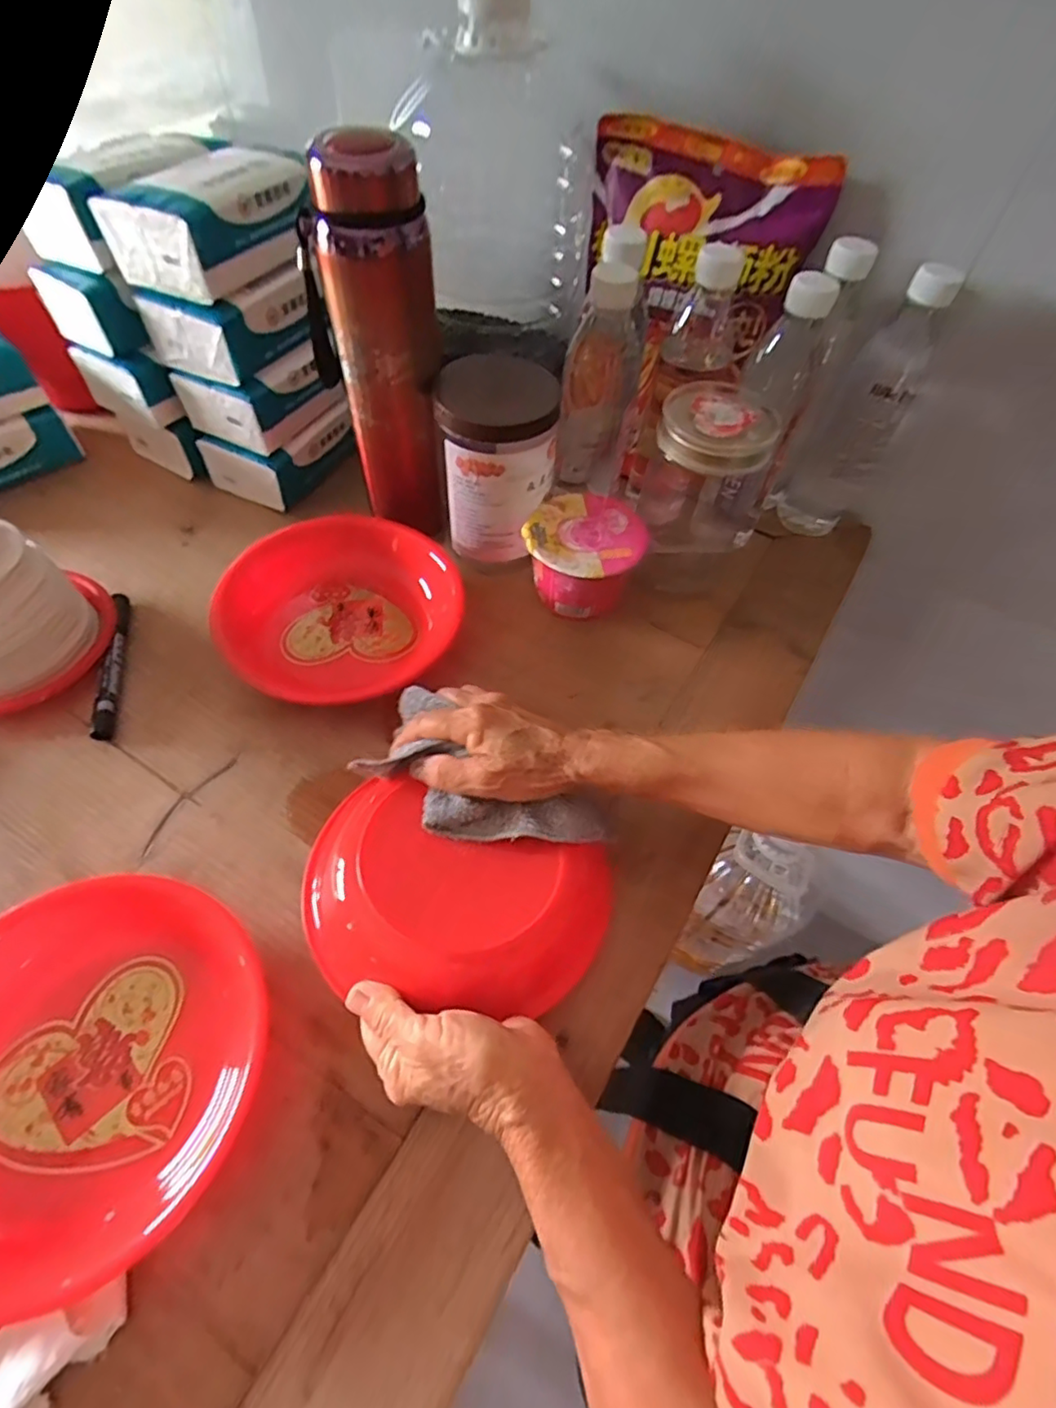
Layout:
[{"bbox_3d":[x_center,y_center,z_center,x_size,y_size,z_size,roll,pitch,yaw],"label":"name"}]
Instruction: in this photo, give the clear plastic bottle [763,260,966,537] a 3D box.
[{"bbox_3d":[0.294,-0.256,0.540,0.067,0.227,0.061,33,62,16],"label":"clear plastic bottle"}]

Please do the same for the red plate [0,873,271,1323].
[{"bbox_3d":[-0.242,0.193,0.331,0.176,0.042,0.185,2,58,-3],"label":"red plate"}]

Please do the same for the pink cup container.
[{"bbox_3d":[0.047,-0.124,0.529,0.092,0.066,0.095,2,58,-3],"label":"pink cup container"}]

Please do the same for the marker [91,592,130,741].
[{"bbox_3d":[-0.326,-0.033,0.483,0.014,0.014,0.137,-10,59,-10],"label":"marker"}]

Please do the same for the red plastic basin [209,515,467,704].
[{"bbox_3d":[-0.145,-0.076,0.496,0.154,0.058,0.184,34,62,16],"label":"red plastic basin"}]

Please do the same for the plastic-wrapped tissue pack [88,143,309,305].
[{"bbox_3d":[-0.232,-0.364,0.461,0.100,0.053,0.136,32,60,17],"label":"plastic-wrapped tissue pack"}]

